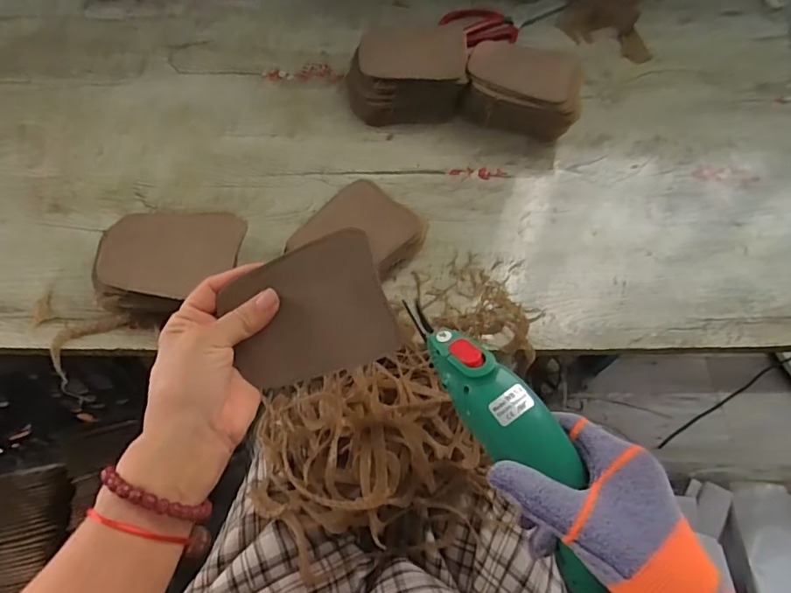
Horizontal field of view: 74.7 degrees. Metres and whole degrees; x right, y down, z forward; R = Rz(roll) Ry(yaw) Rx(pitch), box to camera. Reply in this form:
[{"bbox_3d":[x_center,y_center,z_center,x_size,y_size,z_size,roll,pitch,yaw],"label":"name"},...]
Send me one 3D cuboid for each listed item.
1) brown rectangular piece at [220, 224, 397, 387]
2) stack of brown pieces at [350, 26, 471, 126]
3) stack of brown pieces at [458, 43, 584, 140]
[{"bbox_3d":[-0.059,0.012,0.350,0.108,0.006,0.085,-20,92,10],"label":"brown rectangular piece"},{"bbox_3d":[0.013,-0.263,0.617,0.137,0.056,0.115,1,62,-3],"label":"stack of brown pieces"},{"bbox_3d":[0.149,-0.242,0.614,0.130,0.054,0.105,18,62,6],"label":"stack of brown pieces"}]

